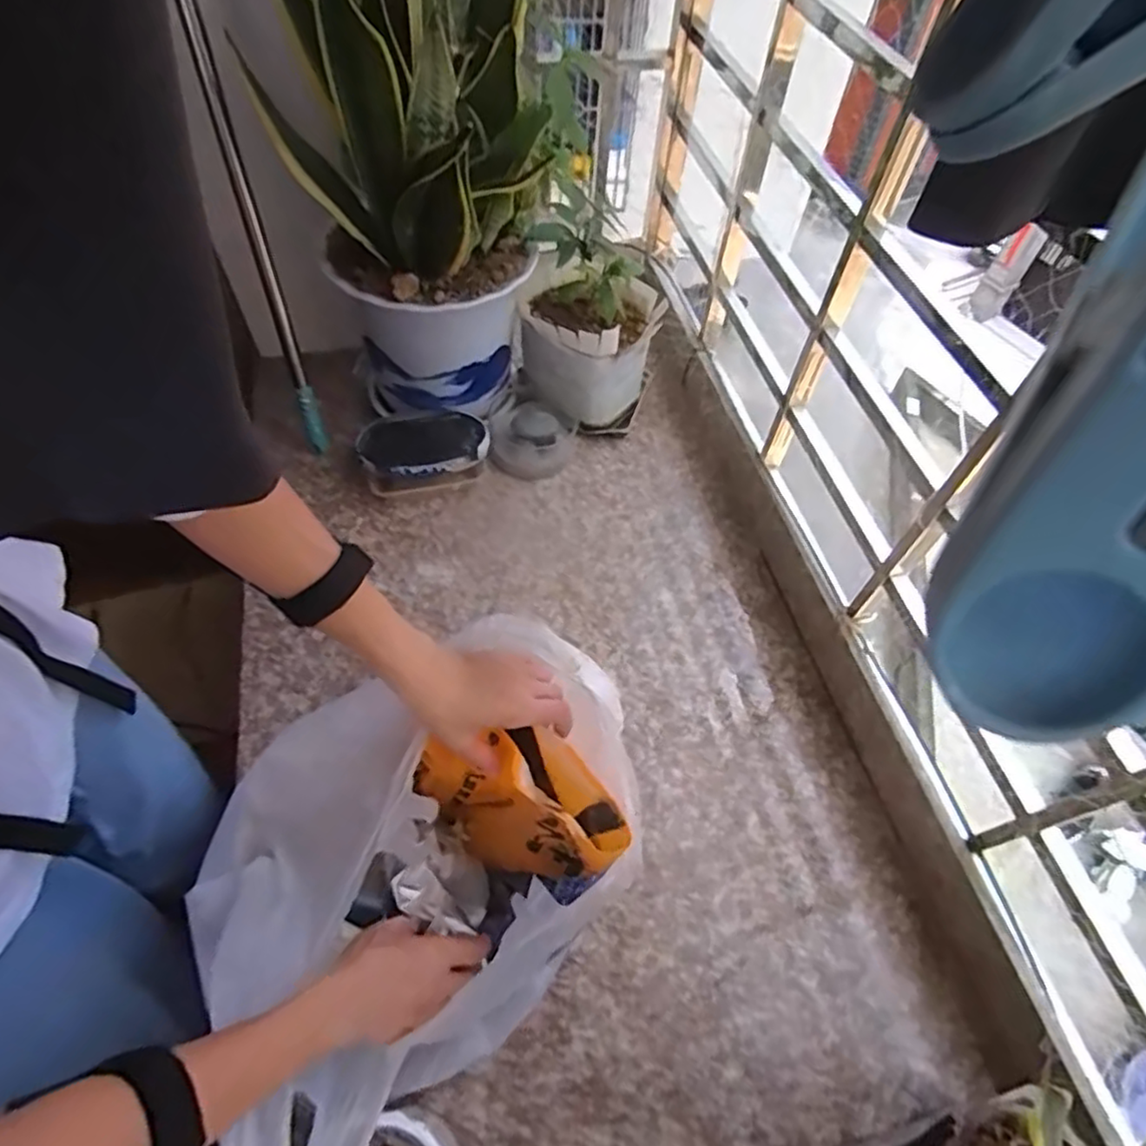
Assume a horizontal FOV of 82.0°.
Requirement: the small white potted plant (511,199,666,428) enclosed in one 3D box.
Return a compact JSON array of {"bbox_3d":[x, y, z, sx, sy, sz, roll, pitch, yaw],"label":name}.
[{"bbox_3d":[0.025,-0.365,0.949,0.167,0.230,0.158,34,62,19],"label":"small white potted plant"}]

